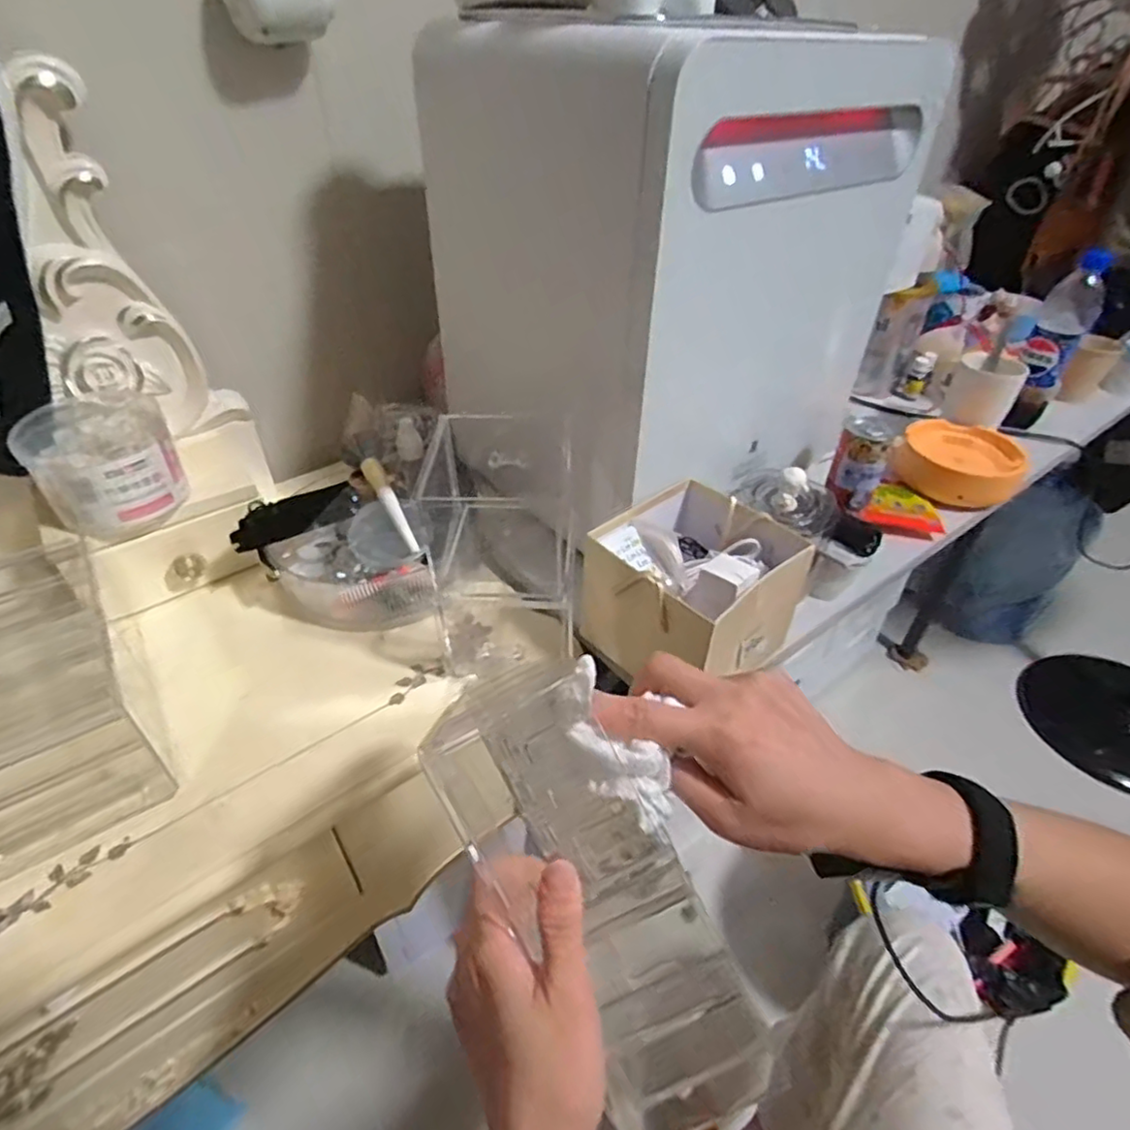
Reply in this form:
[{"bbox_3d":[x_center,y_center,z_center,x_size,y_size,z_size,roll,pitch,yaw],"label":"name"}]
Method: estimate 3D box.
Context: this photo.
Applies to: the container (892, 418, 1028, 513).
[{"bbox_3d":[0.495,-0.129,0.808,0.135,0.052,0.124,27,46,29],"label":"container"}]

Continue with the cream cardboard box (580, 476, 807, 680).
[{"bbox_3d":[0.108,0.015,0.560,0.148,0.108,0.147,-30,48,-32],"label":"cream cardboard box"}]

